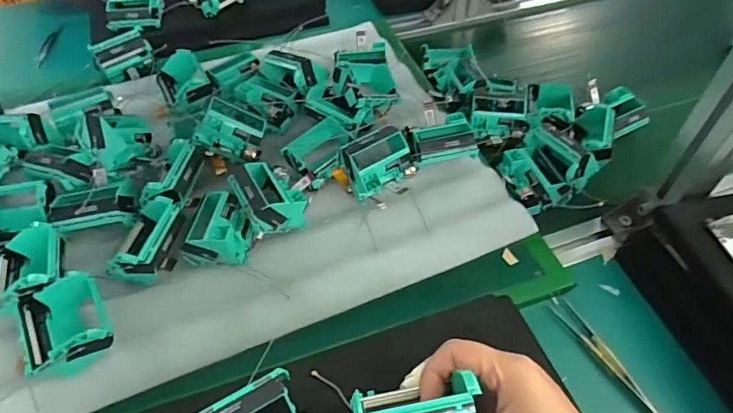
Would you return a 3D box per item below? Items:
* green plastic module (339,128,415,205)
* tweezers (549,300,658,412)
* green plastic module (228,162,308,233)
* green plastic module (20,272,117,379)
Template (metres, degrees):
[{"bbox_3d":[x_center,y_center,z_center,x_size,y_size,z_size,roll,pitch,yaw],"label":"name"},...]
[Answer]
[{"bbox_3d":[0.010,-0.042,0.498,0.070,0.055,0.050,-27,55,-21],"label":"green plastic module"},{"bbox_3d":[0.205,0.131,0.414,0.015,0.012,0.124,-19,53,-15],"label":"tweezers"},{"bbox_3d":[-0.094,-0.010,0.467,0.062,0.041,0.068,-17,53,-30],"label":"green plastic module"},{"bbox_3d":[-0.243,0.098,0.394,0.062,0.038,0.075,-28,56,-21],"label":"green plastic module"}]

